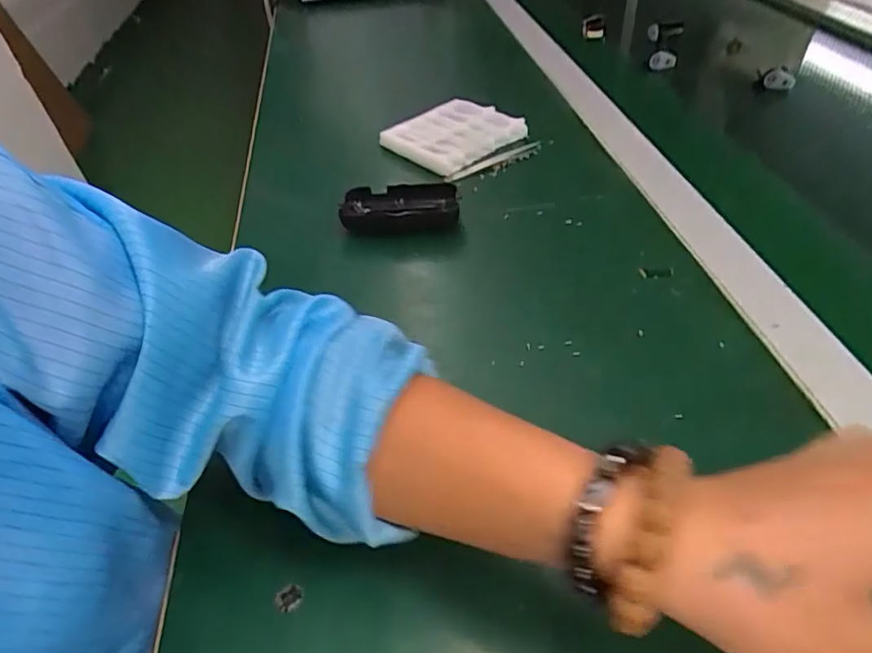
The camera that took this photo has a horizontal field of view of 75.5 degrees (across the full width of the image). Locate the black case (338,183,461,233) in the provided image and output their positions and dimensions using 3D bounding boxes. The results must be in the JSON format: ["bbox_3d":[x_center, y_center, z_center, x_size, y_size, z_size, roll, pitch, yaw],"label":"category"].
[{"bbox_3d":[-0.034,-0.114,0.527,0.115,0.030,0.037,2,45,10],"label":"black case"}]

